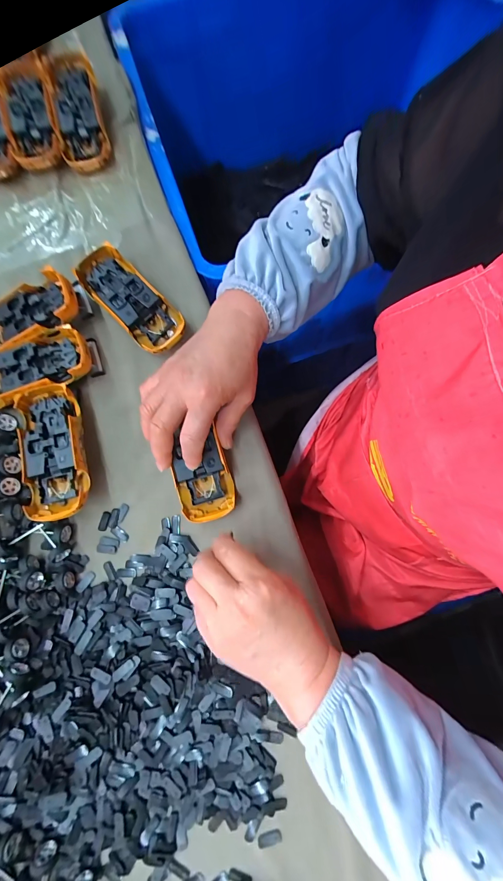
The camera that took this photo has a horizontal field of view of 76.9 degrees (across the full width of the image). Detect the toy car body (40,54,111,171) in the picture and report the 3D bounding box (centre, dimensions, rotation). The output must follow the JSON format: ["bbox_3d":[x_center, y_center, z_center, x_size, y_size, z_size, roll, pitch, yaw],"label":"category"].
[{"bbox_3d":[-0.211,-0.397,0.386,0.057,0.017,0.129,-12,92,-4],"label":"toy car body"}]

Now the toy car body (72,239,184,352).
[{"bbox_3d":[-0.129,-0.149,0.342,0.054,0.030,0.132,-43,83,-9],"label":"toy car body"}]

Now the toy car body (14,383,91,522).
[{"bbox_3d":[-0.190,0.010,0.312,0.055,0.033,0.128,-14,79,-4],"label":"toy car body"}]

